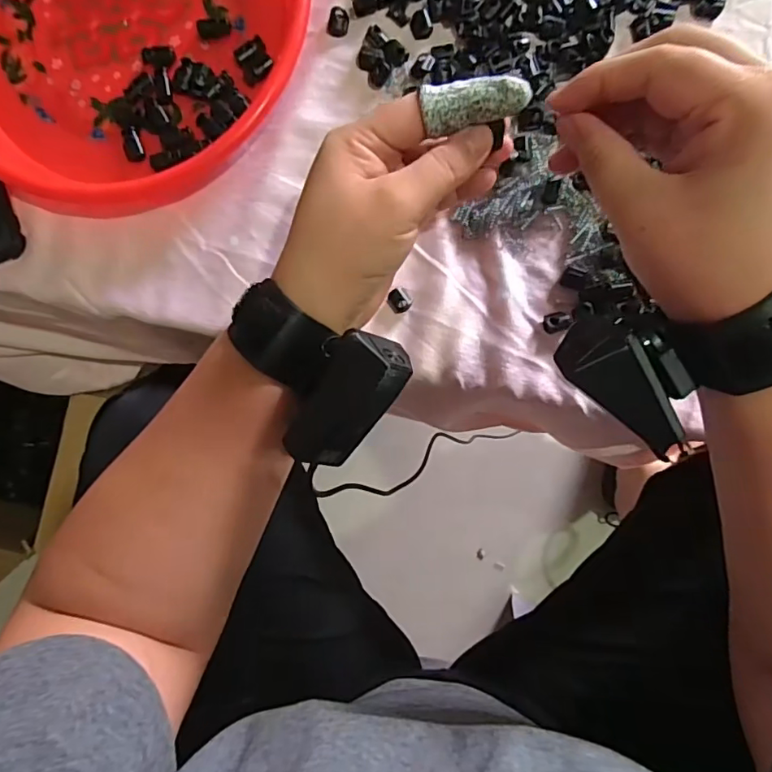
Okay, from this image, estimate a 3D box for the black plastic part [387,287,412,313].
[{"bbox_3d":[0.009,-0.055,0.336,0.015,0.004,0.015,-28,87,3],"label":"black plastic part"}]

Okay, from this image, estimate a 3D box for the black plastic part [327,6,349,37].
[{"bbox_3d":[-0.030,-0.235,0.340,0.013,0.005,0.017,18,89,4],"label":"black plastic part"}]

